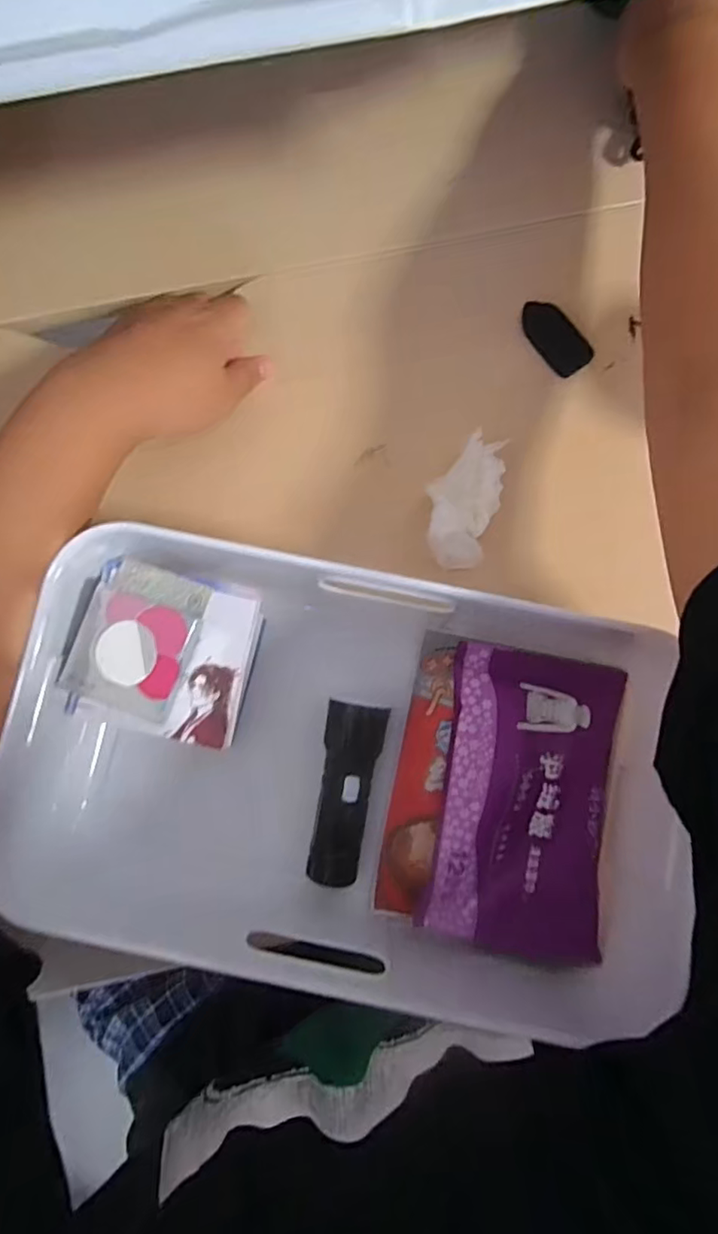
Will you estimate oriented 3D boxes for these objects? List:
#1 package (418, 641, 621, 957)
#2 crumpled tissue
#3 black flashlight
[{"bbox_3d":[0.086,0.094,0.311,0.085,0.025,0.148,11,85,1],"label":"package"},{"bbox_3d":[0.058,-0.063,0.333,0.042,0.035,0.082,21,85,2],"label":"crumpled tissue"},{"bbox_3d":[-0.006,0.093,0.309,0.031,0.027,0.093,9,85,1],"label":"black flashlight"}]

